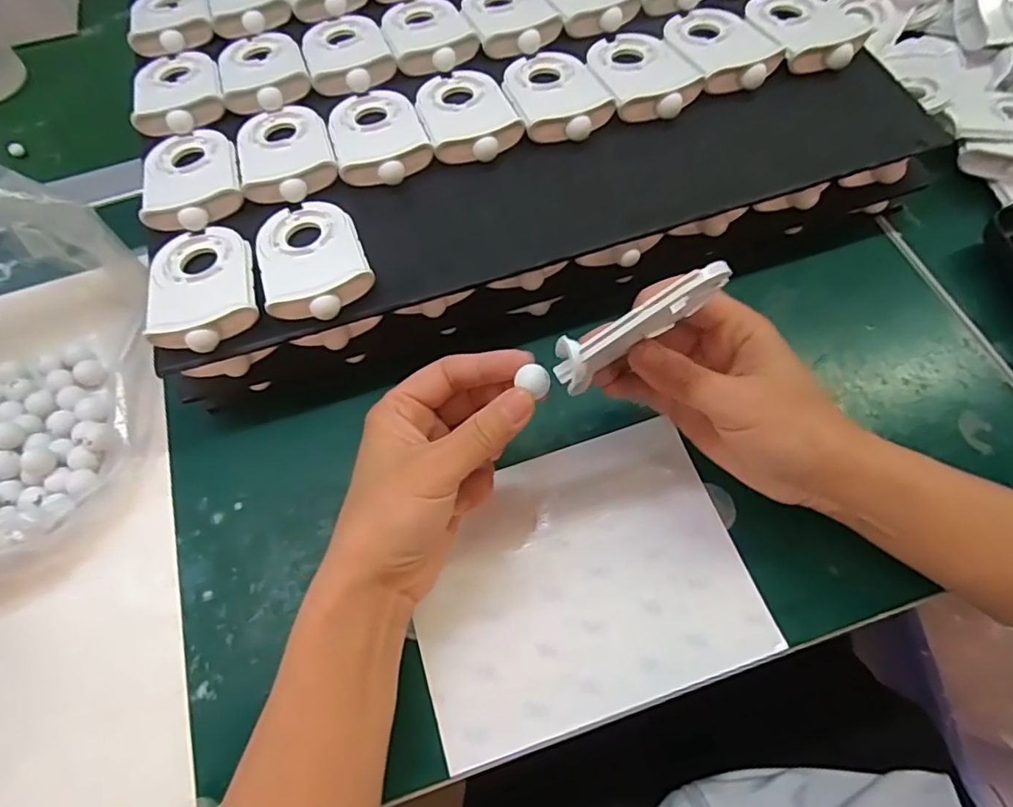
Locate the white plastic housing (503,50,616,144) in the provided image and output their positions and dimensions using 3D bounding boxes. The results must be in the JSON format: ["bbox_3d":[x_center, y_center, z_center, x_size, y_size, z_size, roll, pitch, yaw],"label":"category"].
[{"bbox_3d":[0.031,-0.205,0.381,0.058,0.017,0.088,-19,68,-6],"label":"white plastic housing"}]

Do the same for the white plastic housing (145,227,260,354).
[{"bbox_3d":[-0.172,-0.069,0.329,0.056,0.014,0.089,-17,68,-5],"label":"white plastic housing"}]

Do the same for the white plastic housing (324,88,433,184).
[{"bbox_3d":[-0.083,-0.175,0.374,0.057,0.014,0.088,-18,68,-5],"label":"white plastic housing"}]

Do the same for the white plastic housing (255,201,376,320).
[{"bbox_3d":[-0.112,-0.085,0.332,0.058,0.018,0.088,-22,68,-7],"label":"white plastic housing"}]

